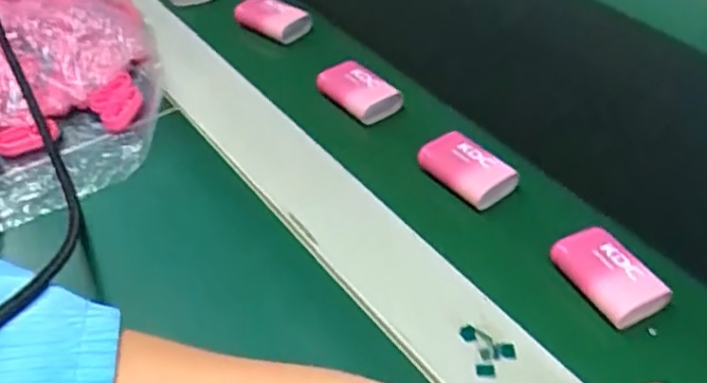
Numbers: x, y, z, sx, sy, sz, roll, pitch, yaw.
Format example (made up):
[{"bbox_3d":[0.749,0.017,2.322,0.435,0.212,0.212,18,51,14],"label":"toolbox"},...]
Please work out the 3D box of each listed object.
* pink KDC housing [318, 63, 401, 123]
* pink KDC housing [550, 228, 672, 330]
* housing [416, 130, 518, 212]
[{"bbox_3d":[0.003,-0.065,0.436,0.035,0.017,0.047,-31,52,-31],"label":"pink KDC housing"},{"bbox_3d":[0.123,0.041,0.326,0.034,0.014,0.049,-16,45,-19],"label":"pink KDC housing"},{"bbox_3d":[0.064,-0.014,0.380,0.032,0.017,0.050,-31,52,-31],"label":"housing"}]

